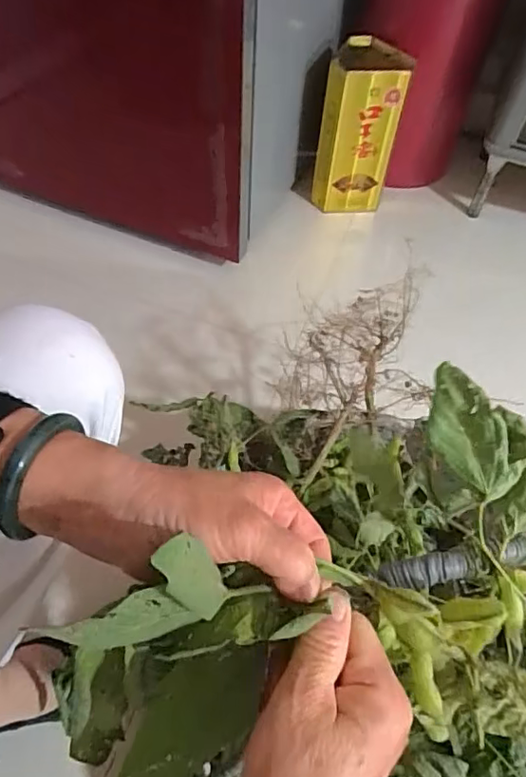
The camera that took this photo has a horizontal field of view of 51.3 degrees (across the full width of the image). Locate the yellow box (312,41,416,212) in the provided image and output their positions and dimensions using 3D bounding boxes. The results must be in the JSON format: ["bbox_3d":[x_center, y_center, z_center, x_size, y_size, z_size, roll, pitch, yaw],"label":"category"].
[{"bbox_3d":[0.179,-0.503,1.060,0.138,0.284,0.122,3,55,-1],"label":"yellow box"}]

